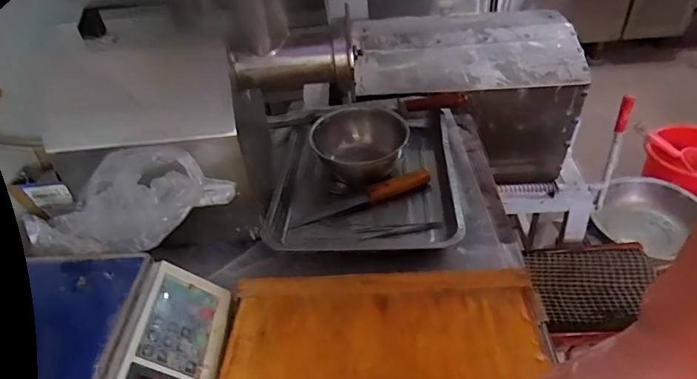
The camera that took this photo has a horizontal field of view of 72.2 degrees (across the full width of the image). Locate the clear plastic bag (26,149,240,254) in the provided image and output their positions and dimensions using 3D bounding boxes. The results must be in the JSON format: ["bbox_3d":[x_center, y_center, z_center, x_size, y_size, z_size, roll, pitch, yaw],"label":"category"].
[{"bbox_3d":[-0.270,0.022,0.568,0.275,0.109,0.078,-18,34,22],"label":"clear plastic bag"}]

